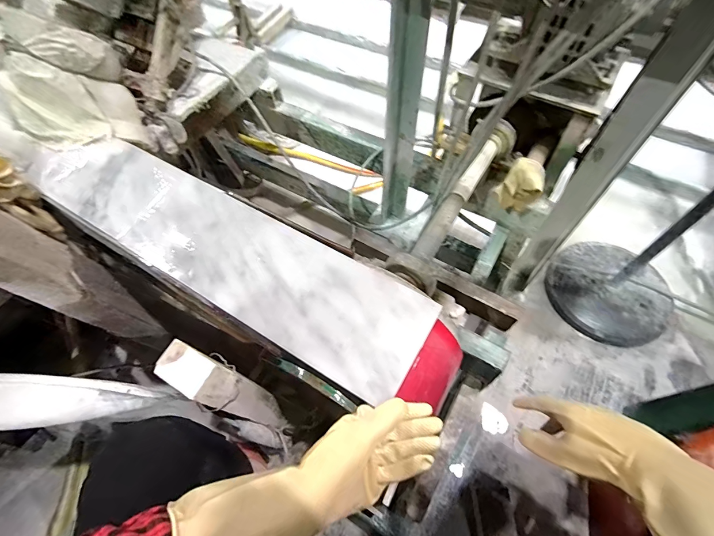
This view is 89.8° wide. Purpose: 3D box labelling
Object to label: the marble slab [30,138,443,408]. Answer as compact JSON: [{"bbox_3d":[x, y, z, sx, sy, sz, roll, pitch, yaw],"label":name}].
[{"bbox_3d":[-0.216,-0.044,0.526,0.679,0.020,0.152,27,65,17],"label":"marble slab"}]

